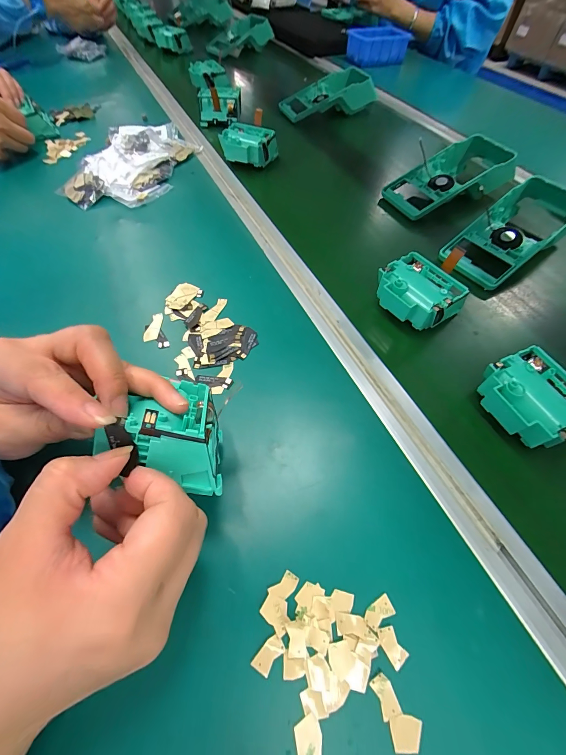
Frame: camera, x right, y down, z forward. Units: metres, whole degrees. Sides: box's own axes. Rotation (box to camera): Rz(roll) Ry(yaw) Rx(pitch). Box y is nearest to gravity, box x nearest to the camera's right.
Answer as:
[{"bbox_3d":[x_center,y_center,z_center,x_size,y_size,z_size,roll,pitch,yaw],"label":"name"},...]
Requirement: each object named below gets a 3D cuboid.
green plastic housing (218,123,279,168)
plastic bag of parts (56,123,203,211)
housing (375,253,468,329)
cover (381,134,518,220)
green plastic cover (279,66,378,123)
[{"bbox_3d":[-0.057,-0.378,0.508,0.080,0.040,0.060,23,61,15],"label":"green plastic housing"},{"bbox_3d":[-0.239,-0.350,0.499,0.150,0.026,0.258,11,60,11],"label":"plastic bag of parts"},{"bbox_3d":[0.139,-0.088,0.324,0.064,0.033,0.074,-33,61,-15],"label":"housing"},{"bbox_3d":[0.243,-0.289,0.444,0.182,0.047,0.089,-22,60,-12],"label":"cover"},{"bbox_3d":[0.089,-0.580,0.632,0.189,0.061,0.098,2,58,6],"label":"green plastic cover"}]

